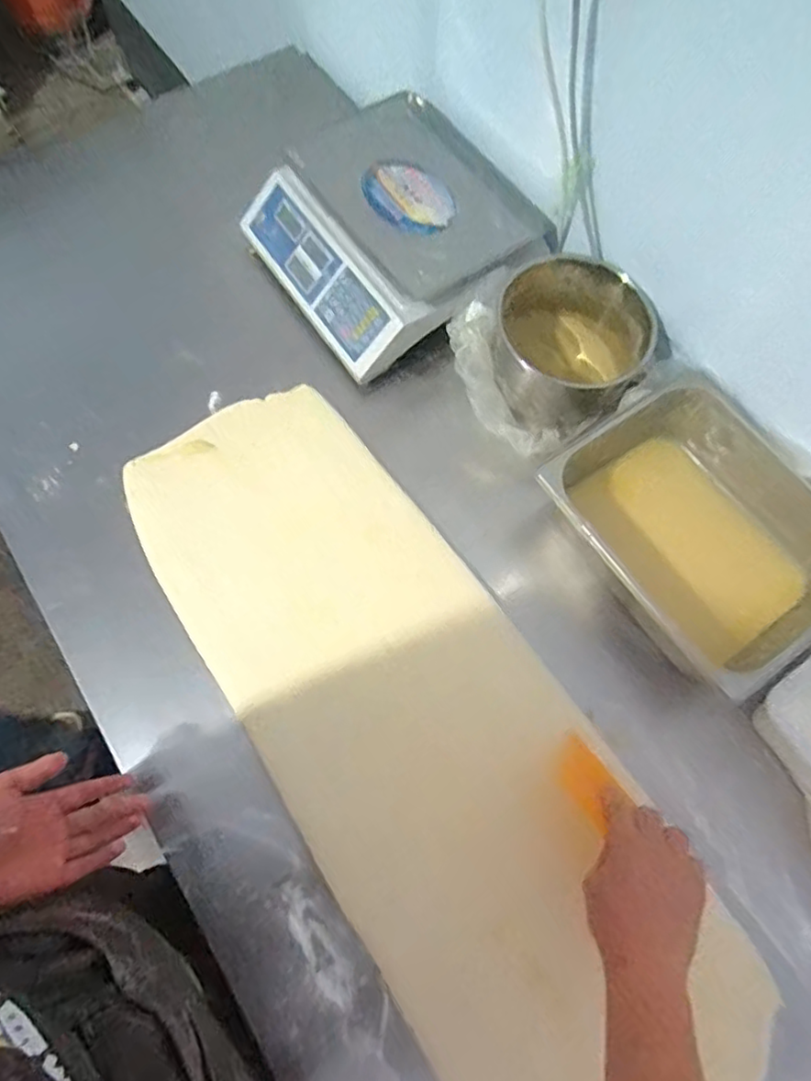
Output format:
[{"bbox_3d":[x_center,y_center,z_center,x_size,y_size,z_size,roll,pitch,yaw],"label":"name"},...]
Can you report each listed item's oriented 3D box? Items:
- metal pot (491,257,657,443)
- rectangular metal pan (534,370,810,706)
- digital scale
[{"bbox_3d":[0.207,-0.250,0.811,0.171,0.130,0.186,1,68,-2],"label":"metal pot"},{"bbox_3d":[0.340,0.004,0.767,0.261,0.169,0.335,-33,73,-14],"label":"rectangular metal pan"},{"bbox_3d":[-0.017,-0.430,0.895,0.323,0.129,0.361,-34,73,-14],"label":"digital scale"}]

